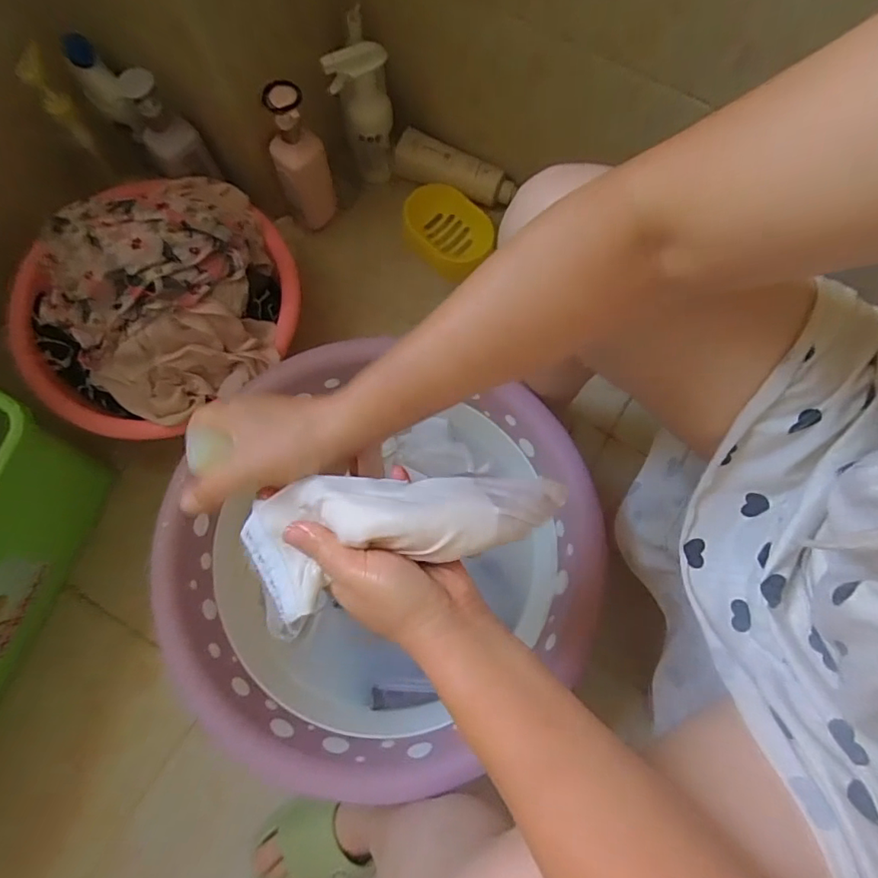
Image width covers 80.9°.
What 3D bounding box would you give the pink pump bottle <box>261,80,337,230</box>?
[{"bbox_3d":[-0.209,-0.417,0.778,0.076,0.231,0.055,-27,77,-7],"label":"pink pump bottle"}]

